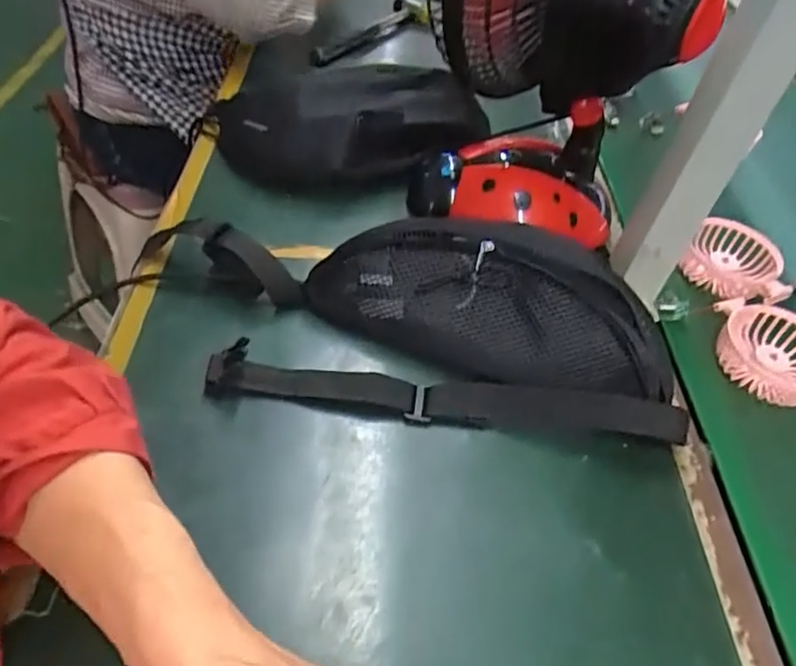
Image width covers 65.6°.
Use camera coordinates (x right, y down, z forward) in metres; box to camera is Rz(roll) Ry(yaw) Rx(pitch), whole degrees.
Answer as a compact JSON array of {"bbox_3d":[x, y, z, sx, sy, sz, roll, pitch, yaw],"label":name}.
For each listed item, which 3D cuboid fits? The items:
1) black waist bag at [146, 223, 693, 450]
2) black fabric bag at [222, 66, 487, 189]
[{"bbox_3d":[0.006,-0.024,0.461,0.392,0.085,0.165,8,48,0],"label":"black waist bag"},{"bbox_3d":[-0.055,-0.210,0.634,0.277,0.109,0.113,-5,46,12],"label":"black fabric bag"}]

